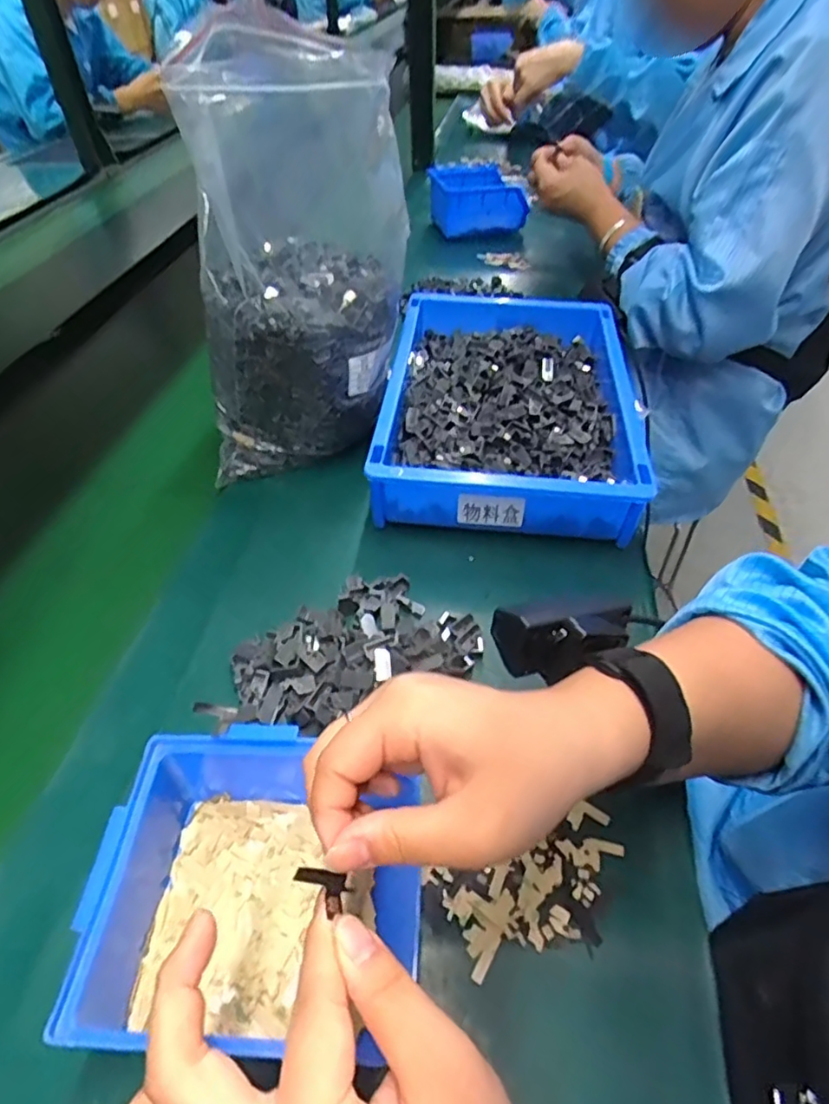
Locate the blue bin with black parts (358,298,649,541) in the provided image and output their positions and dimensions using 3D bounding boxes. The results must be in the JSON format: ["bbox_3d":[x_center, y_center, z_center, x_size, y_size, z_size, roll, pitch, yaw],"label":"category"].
[{"bbox_3d":[0.086,-0.139,0.556,0.207,0.061,0.310,5,46,6],"label":"blue bin with black parts"}]

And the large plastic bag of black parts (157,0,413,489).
[{"bbox_3d":[-0.089,-0.223,0.497,0.161,0.265,0.186,-1,46,1],"label":"large plastic bag of black parts"}]

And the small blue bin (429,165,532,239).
[{"bbox_3d":[0.097,-0.535,0.927,0.135,0.075,0.115,-12,47,-9],"label":"small blue bin"}]

